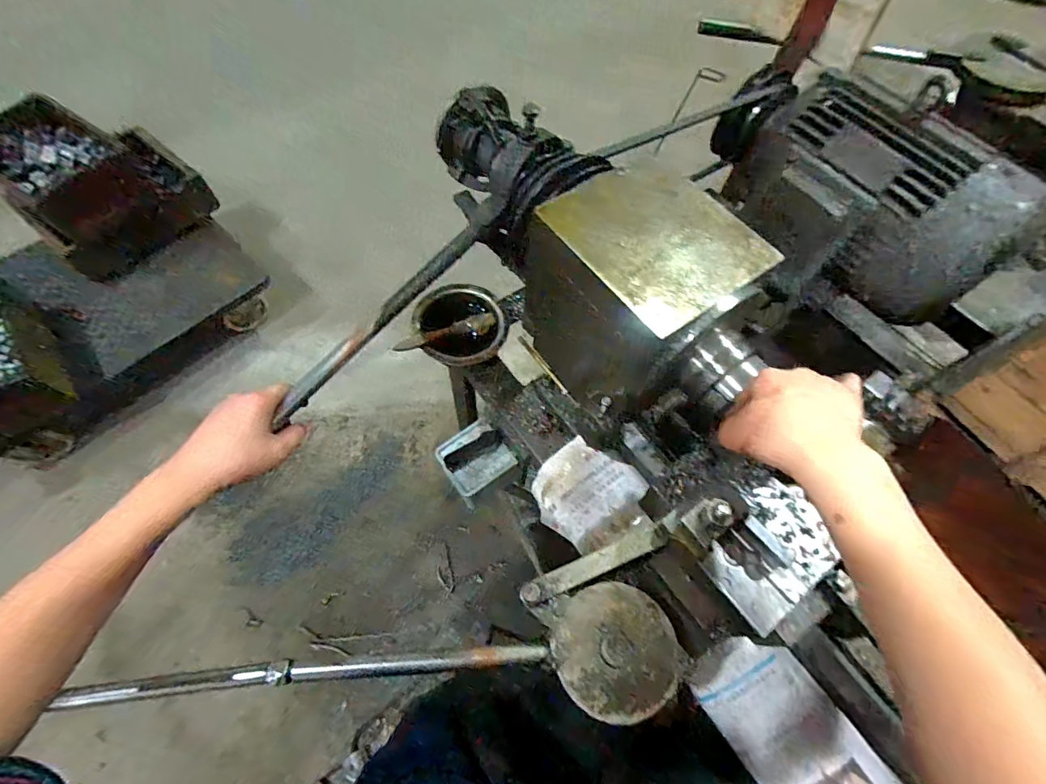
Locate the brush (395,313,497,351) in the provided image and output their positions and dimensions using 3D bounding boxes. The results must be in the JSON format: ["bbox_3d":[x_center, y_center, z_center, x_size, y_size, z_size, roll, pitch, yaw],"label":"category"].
[{"bbox_3d":[-0.109,-0.084,0.669,0.145,0.019,0.019,-17,65,-12],"label":"brush"}]

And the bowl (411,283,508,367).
[{"bbox_3d":[-0.083,-0.091,0.659,0.116,0.057,0.114,2,63,-3],"label":"bowl"}]

